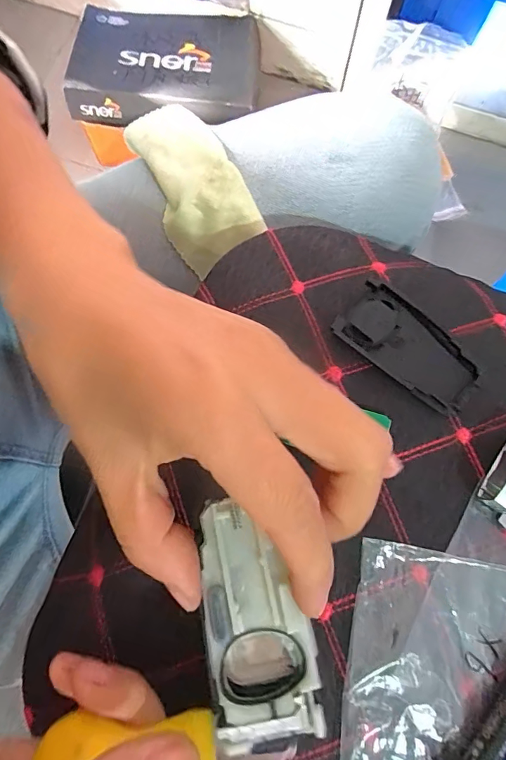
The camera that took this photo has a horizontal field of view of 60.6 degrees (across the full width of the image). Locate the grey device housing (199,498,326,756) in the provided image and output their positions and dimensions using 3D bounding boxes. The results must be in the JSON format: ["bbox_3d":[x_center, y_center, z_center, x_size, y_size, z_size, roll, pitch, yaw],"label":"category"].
[{"bbox_3d":[-0.001,0.072,0.135,0.030,0.012,0.068,-15,81,-3],"label":"grey device housing"}]

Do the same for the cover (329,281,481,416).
[{"bbox_3d":[0.069,-0.014,0.192,0.063,0.006,0.031,42,80,9],"label":"cover"}]

